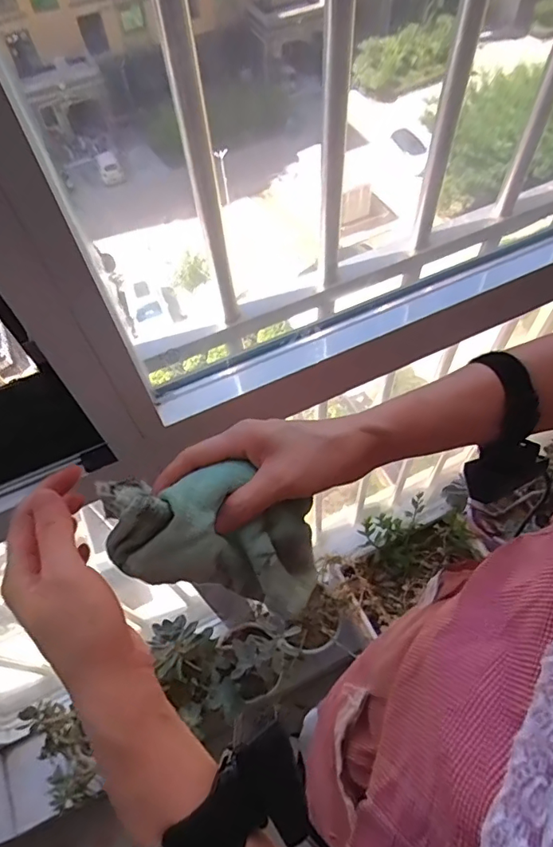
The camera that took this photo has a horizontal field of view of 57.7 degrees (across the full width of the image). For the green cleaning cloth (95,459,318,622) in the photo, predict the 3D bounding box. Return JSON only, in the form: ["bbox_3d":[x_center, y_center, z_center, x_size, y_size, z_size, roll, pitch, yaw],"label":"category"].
[{"bbox_3d":[-0.044,0.079,0.365,0.163,0.060,0.082,21,60,-14],"label":"green cleaning cloth"}]

